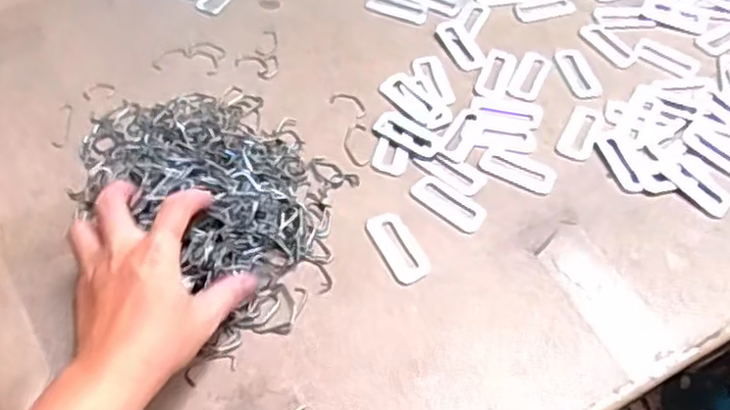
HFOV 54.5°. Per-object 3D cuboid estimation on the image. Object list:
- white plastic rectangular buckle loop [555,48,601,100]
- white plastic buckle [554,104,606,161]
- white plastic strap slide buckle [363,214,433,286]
[{"bbox_3d":[0.191,-0.120,0.636,0.026,0.004,0.063,-8,54,-8],"label":"white plastic rectangular buckle loop"},{"bbox_3d":[0.184,-0.063,0.601,0.029,0.004,0.064,25,56,16],"label":"white plastic buckle"},{"bbox_3d":[0.025,0.030,0.521,0.029,0.004,0.063,-21,57,-17],"label":"white plastic strap slide buckle"}]

